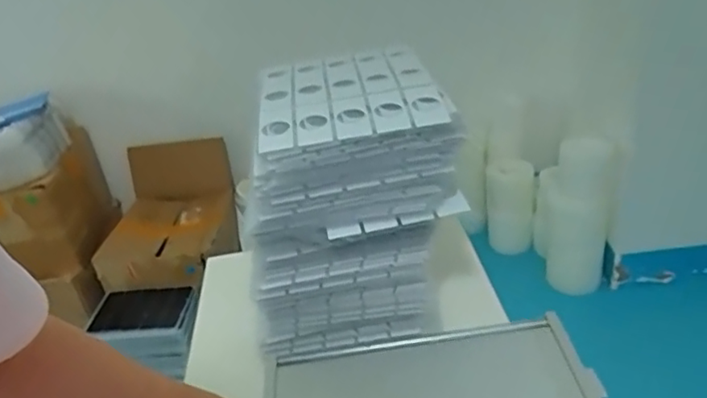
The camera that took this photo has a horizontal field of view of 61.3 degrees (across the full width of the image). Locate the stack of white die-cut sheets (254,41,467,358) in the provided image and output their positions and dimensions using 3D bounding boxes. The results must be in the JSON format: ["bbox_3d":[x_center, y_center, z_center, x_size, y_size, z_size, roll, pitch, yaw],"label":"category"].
[{"bbox_3d":[-0.012,-0.005,0.874,0.275,0.312,0.283,-10,31,-3],"label":"stack of white die-cut sheets"}]

